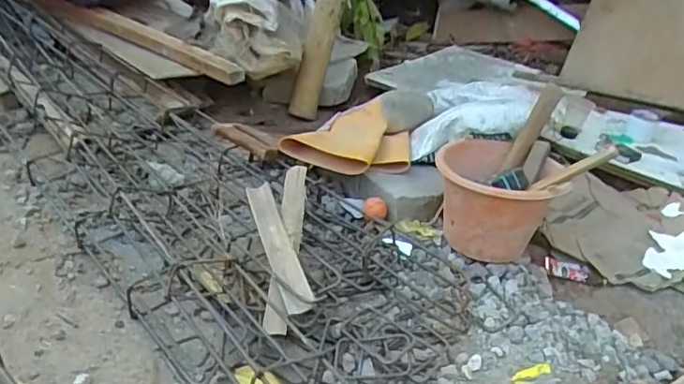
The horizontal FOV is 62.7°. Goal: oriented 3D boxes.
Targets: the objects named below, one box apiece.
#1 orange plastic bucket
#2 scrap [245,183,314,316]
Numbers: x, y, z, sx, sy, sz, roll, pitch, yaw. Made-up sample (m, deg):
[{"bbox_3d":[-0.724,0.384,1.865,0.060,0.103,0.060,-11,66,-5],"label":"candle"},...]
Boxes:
[{"bbox_3d":[0.296,0.015,1.086,0.239,0.171,0.222,8,32,3],"label":"orange plastic bucket"},{"bbox_3d":[-0.117,0.085,0.979,0.017,0.058,0.317,29,21,-39],"label":"scrap"}]

